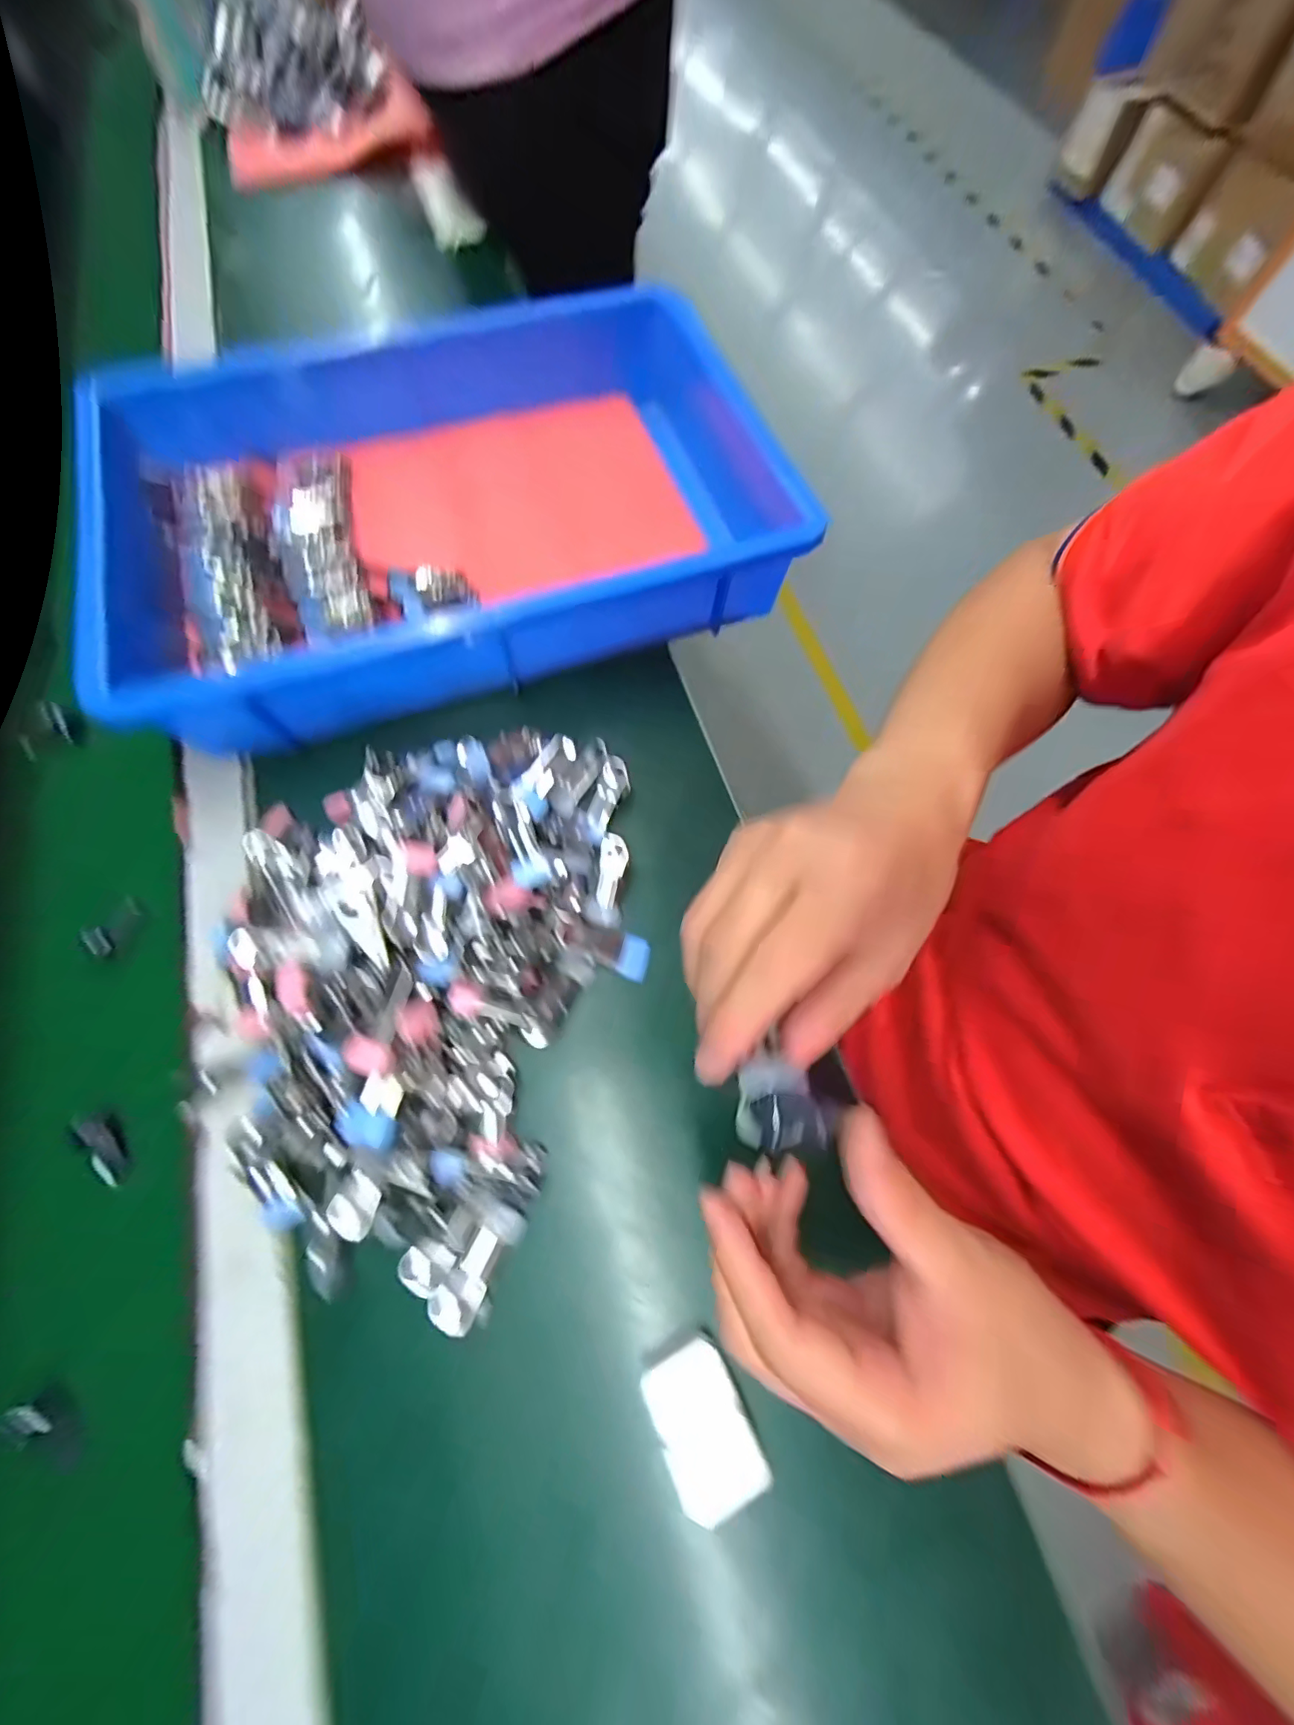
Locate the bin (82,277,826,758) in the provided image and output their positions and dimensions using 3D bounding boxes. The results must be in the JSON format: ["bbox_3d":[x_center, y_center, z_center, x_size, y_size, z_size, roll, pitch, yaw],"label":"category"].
[{"bbox_3d":[-0.140,-0.266,0.410,0.436,0.082,0.307,-16,71,-6],"label":"bin"}]

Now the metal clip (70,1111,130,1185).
[{"bbox_3d":[-0.281,0.147,0.284,0.009,0.015,0.039,-30,86,-11],"label":"metal clip"}]

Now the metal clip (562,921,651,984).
[{"bbox_3d":[-0.024,0.049,0.323,0.053,0.013,0.024,25,70,-16],"label":"metal clip"}]

